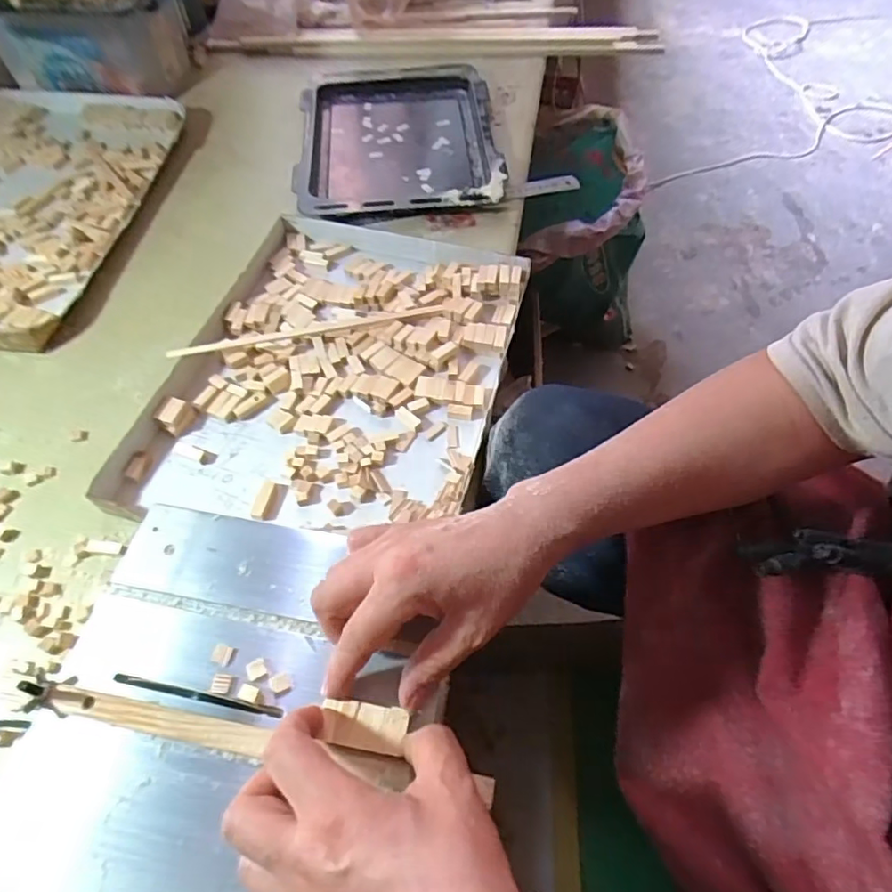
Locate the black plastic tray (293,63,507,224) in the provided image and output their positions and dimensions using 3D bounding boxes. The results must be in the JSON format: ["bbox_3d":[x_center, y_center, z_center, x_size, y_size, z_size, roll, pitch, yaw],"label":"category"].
[{"bbox_3d":[-0.067,-0.433,0.793,0.266,0.030,0.341,-4,58,-3],"label":"black plastic tray"}]

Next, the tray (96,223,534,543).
[{"bbox_3d":[-0.106,-0.082,0.578,0.304,0.033,0.378,13,59,8],"label":"tray"}]

